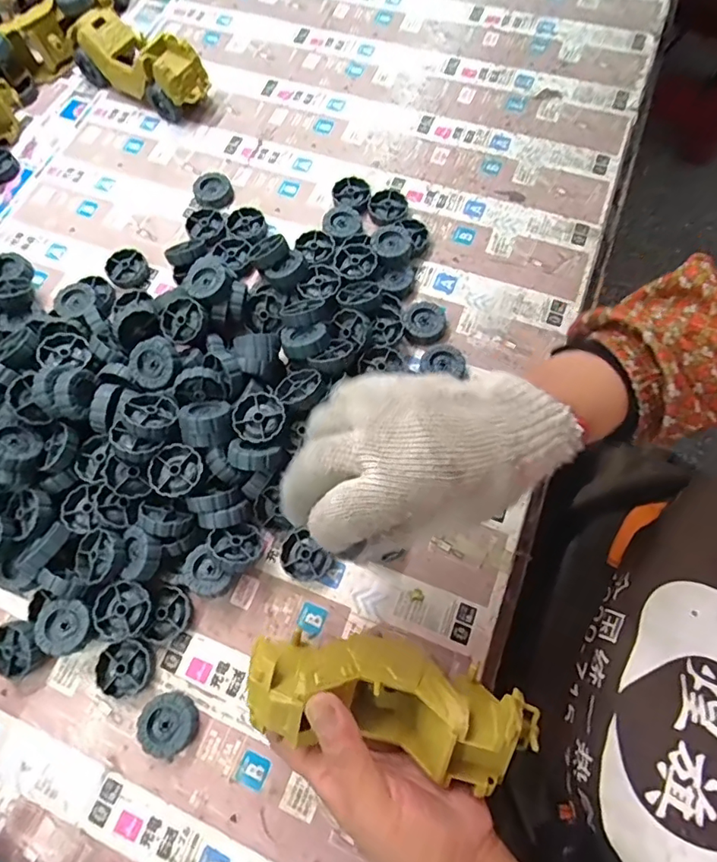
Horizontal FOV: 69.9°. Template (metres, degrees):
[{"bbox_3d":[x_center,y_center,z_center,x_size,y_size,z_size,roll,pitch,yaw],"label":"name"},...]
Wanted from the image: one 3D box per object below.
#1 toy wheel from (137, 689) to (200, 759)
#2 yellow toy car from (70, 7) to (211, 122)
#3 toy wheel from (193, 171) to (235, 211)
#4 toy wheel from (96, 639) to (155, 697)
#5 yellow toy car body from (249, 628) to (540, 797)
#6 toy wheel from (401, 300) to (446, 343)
[{"bbox_3d":[-0.131,0.203,0.355,0.038,0.012,0.037,0,70,1],"label":"toy wheel"},{"bbox_3d":[-0.236,-0.398,0.560,0.162,0.061,0.053,33,74,12],"label":"yellow toy car"},{"bbox_3d":[-0.149,-0.246,0.529,0.039,0.013,0.043,-20,71,-6],"label":"toy wheel"},{"bbox_3d":[-0.167,0.170,0.368,0.037,0.011,0.036,0,70,1],"label":"toy wheel"},{"bbox_3d":[0.022,0.164,0.309,0.171,0.058,0.064,15,71,2],"label":"yellow toy car body"},{"bbox_3d":[0.059,-0.098,0.458,0.038,0.013,0.039,0,70,1],"label":"toy wheel"}]

